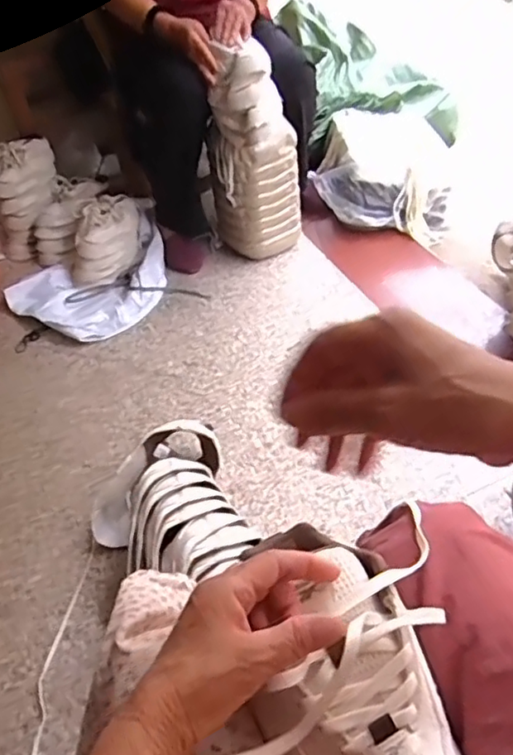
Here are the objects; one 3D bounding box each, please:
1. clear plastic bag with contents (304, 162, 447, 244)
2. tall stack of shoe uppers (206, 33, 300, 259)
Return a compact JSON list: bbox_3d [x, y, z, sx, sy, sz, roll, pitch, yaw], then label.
[{"bbox_3d":[0.298,-0.442,1.507,0.338,0.135,0.102,9,47,18],"label":"clear plastic bag with contents"},{"bbox_3d":[-0.002,-0.493,1.398,0.166,0.436,0.159,-35,50,-24],"label":"tall stack of shoe uppers"}]

